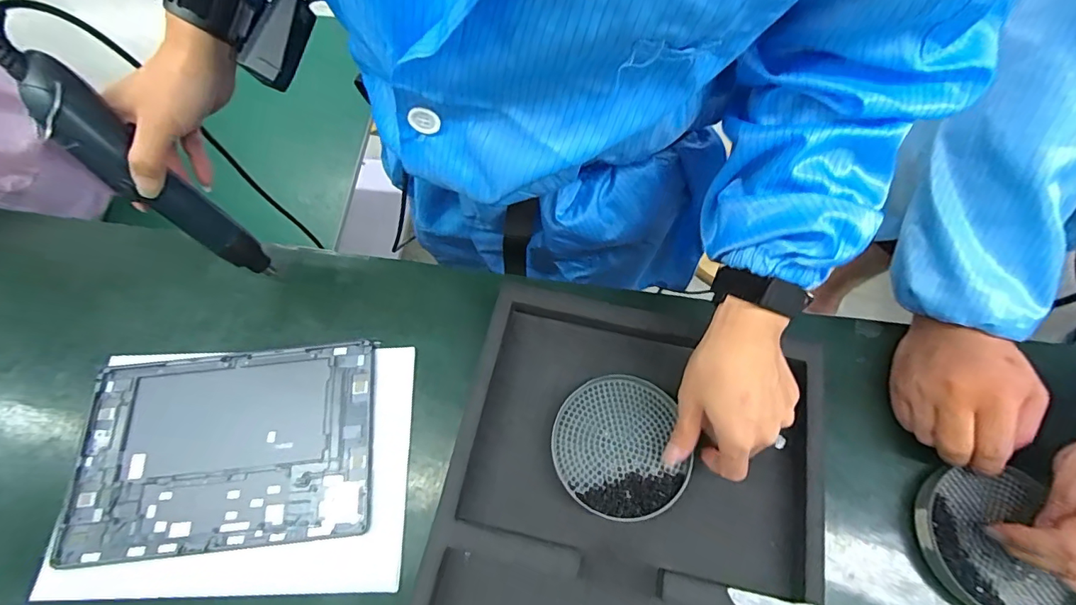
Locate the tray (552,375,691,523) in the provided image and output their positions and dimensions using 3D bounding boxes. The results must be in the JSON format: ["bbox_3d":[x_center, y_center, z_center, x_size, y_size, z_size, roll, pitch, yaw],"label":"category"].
[{"bbox_3d":[0.066,0.119,0.402,0.102,0.010,0.113,-14,68,-4],"label":"tray"}]

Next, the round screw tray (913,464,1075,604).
[{"bbox_3d":[0.354,0.188,0.378,0.099,0.018,0.107,-1,68,2],"label":"round screw tray"}]

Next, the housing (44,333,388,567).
[{"bbox_3d":[-0.276,0.126,0.420,0.256,0.007,0.165,-6,68,-1],"label":"housing"}]

